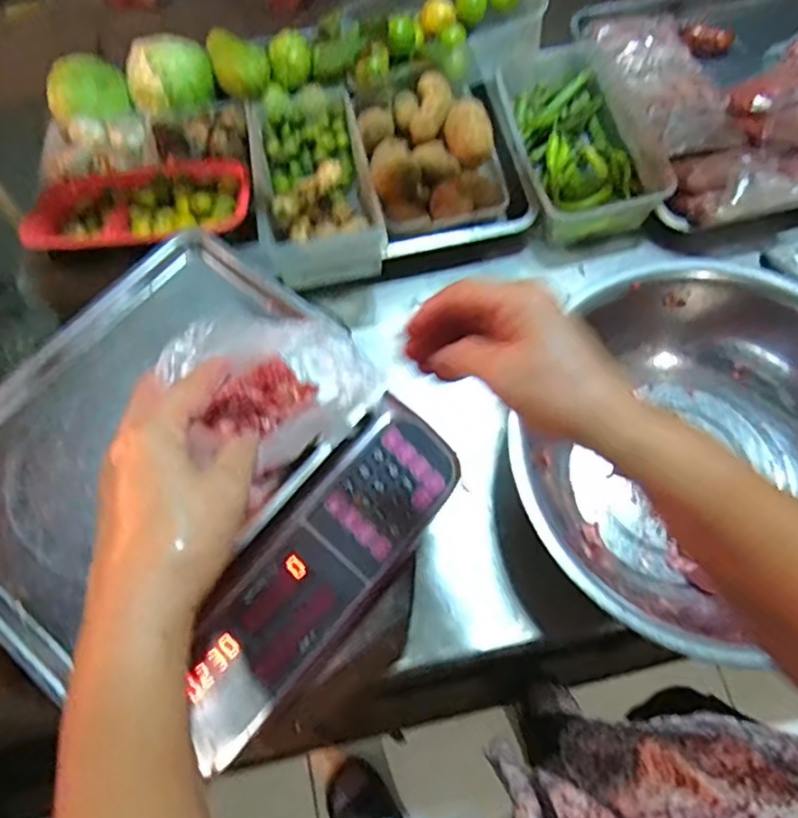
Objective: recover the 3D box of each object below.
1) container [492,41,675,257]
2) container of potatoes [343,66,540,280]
[{"bbox_3d":[0.220,-0.345,0.807,0.164,0.074,0.274,-13,69,-4],"label":"container"},{"bbox_3d":[0.048,-0.314,0.789,0.190,0.088,0.246,-13,69,-4],"label":"container of potatoes"}]

